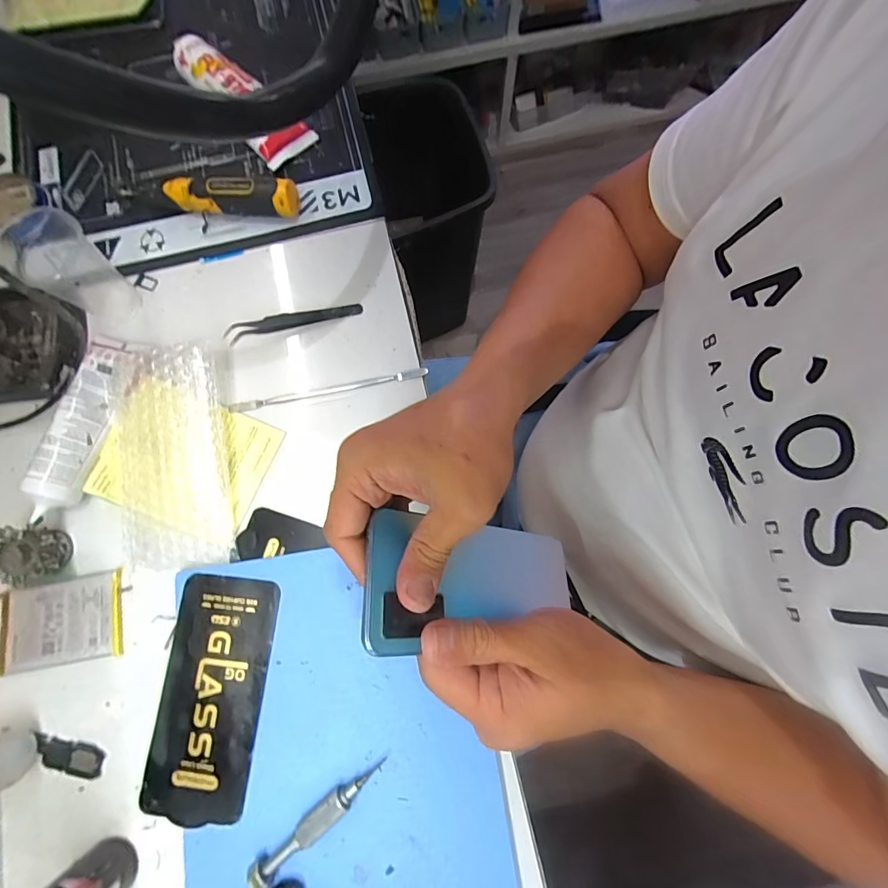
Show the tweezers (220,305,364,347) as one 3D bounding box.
[{"bbox_3d":[-0.132,-0.109,0.377,0.118,0.014,0.012,-14,79,-2],"label":"tweezers"}]

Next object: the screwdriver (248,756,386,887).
[{"bbox_3d":[-0.084,0.252,0.289,0.105,0.013,0.014,-39,81,-7],"label":"screwdriver"}]

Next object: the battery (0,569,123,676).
[{"bbox_3d":[-0.297,0.137,0.332,0.093,0.004,0.062,-9,79,-1],"label":"battery"}]

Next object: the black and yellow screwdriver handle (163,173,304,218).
[{"bbox_3d":[-0.189,-0.218,0.386,0.114,0.040,0.019,-2,79,0],"label":"black and yellow screwdriver handle"}]

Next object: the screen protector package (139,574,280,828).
[{"bbox_3d":[-0.170,0.181,0.314,0.076,0.005,0.161,6,79,5],"label":"screen protector package"}]

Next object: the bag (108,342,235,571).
[{"bbox_3d":[-0.222,0.002,0.347,0.087,0.029,0.189,-10,79,-1],"label":"bag"}]

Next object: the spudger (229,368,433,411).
[{"bbox_3d":[-0.098,-0.046,0.366,0.168,0.005,0.007,-11,79,-2],"label":"spudger"}]

